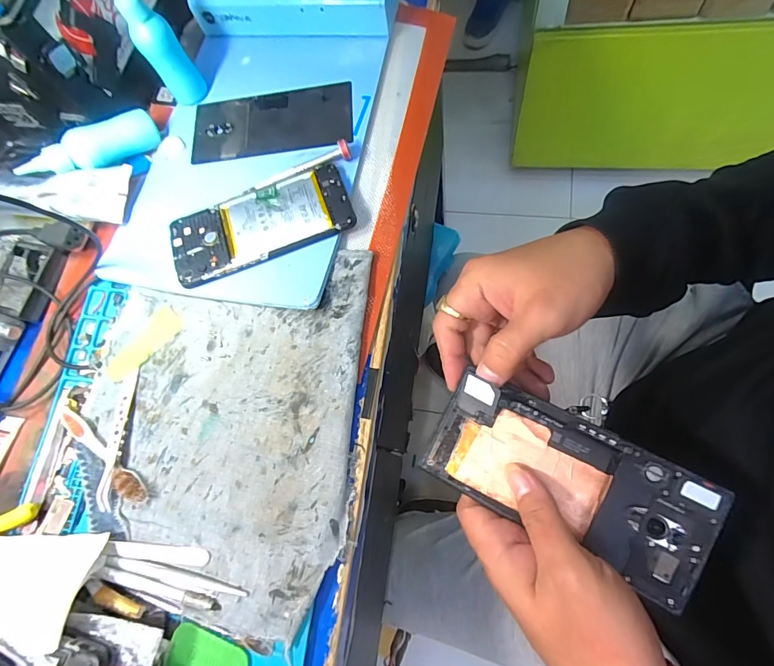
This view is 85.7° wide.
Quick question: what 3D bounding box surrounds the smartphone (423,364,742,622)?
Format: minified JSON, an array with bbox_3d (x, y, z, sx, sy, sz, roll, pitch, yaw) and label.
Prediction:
[{"bbox_3d":[0.108,0.089,0.252,0.161,0.008,0.070,26,87,15],"label":"smartphone"}]

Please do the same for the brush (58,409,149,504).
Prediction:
[{"bbox_3d":[-0.223,0.094,0.322,0.104,0.009,0.015,37,78,12],"label":"brush"}]

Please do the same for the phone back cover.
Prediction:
[{"bbox_3d":[-0.112,-0.206,0.408,0.156,0.004,0.073,-4,73,5],"label":"phone back cover"}]

